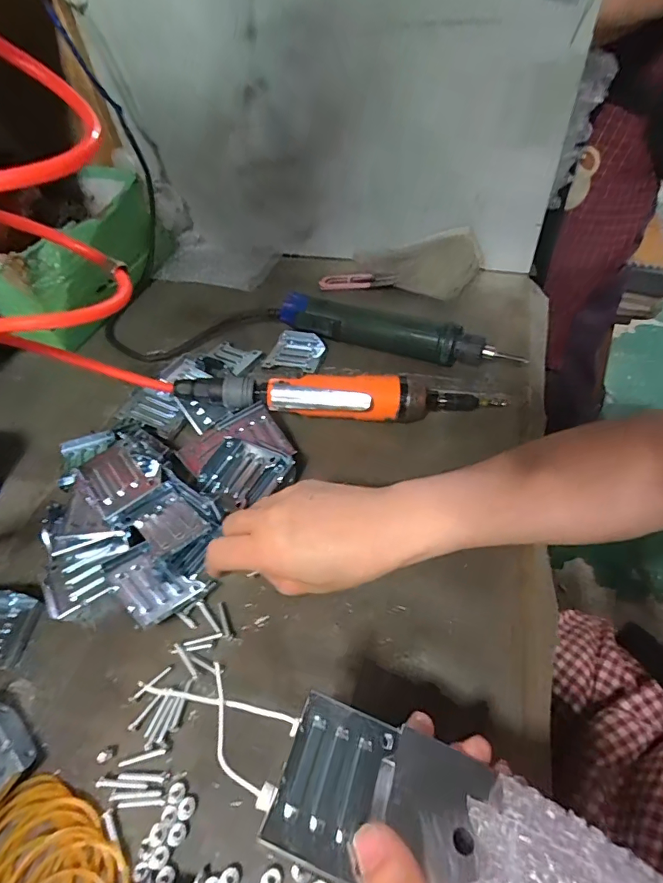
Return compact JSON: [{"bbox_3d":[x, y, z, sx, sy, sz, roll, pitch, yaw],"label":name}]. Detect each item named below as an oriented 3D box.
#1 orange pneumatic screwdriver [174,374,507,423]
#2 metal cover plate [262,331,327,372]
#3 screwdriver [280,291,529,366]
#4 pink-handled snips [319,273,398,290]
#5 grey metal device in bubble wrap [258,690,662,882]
[{"bbox_3d":[0.007,-0.037,0.411,0.278,0.050,0.032,-2,48,5],"label":"orange pneumatic screwdriver"},{"bbox_3d":[-0.038,-0.097,0.494,0.057,0.012,0.054,8,50,13],"label":"metal cover plate"},{"bbox_3d":[0.065,-0.117,0.487,0.261,0.037,0.040,13,51,17],"label":"screwdriver"},{"bbox_3d":[0.032,-0.204,0.579,0.096,0.013,0.016,0,49,7],"label":"pink-handled snips"},{"bbox_3d":[0.078,0.179,0.180,0.213,0.042,0.065,27,56,13],"label":"grey metal device in bubble wrap"}]

